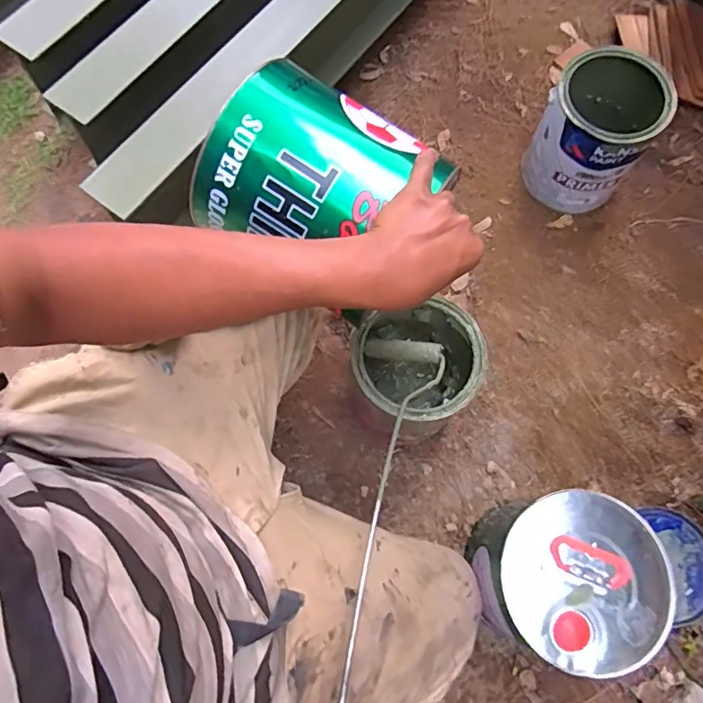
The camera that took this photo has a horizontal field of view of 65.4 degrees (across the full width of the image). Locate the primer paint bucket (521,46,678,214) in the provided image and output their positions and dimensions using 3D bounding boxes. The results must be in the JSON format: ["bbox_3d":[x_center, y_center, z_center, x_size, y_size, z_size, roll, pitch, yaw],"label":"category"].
[{"bbox_3d":[0.383,-0.344,0.875,0.154,0.193,0.171,41,76,10],"label":"primer paint bucket"}]

